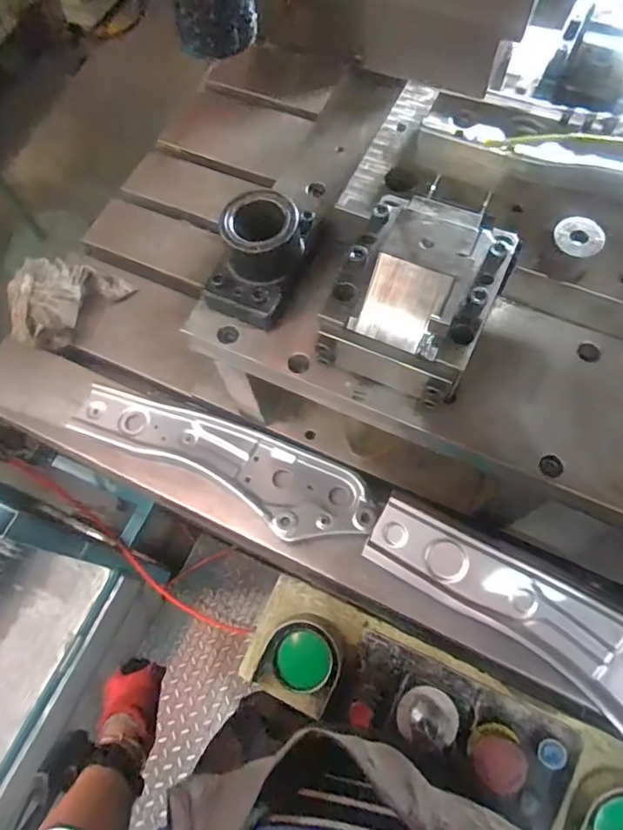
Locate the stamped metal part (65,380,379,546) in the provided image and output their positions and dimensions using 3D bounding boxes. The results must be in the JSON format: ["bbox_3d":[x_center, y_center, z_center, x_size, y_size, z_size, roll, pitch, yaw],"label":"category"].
[{"bbox_3d":[-0.120,0.059,0.689,0.420,0.019,0.103,23,71,12],"label":"stamped metal part"}]

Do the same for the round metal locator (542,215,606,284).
[{"bbox_3d":[0.225,-0.141,0.449,0.040,0.042,0.042,-1,68,2],"label":"round metal locator"}]

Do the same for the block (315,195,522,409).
[{"bbox_3d":[0.089,-0.109,0.450,0.142,0.097,0.159,22,70,12],"label":"block"}]

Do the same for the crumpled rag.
[{"bbox_3d":[-0.378,-0.178,0.781,0.116,0.057,0.174,39,74,17],"label":"crumpled rag"}]

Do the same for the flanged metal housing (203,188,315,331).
[{"bbox_3d":[-0.048,-0.155,0.493,0.075,0.073,0.122,19,70,10],"label":"flanged metal housing"}]

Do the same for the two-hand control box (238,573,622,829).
[{"bbox_3d":[0.151,0.351,0.594,0.471,0.082,0.140,24,71,12],"label":"two-hand control box"}]

